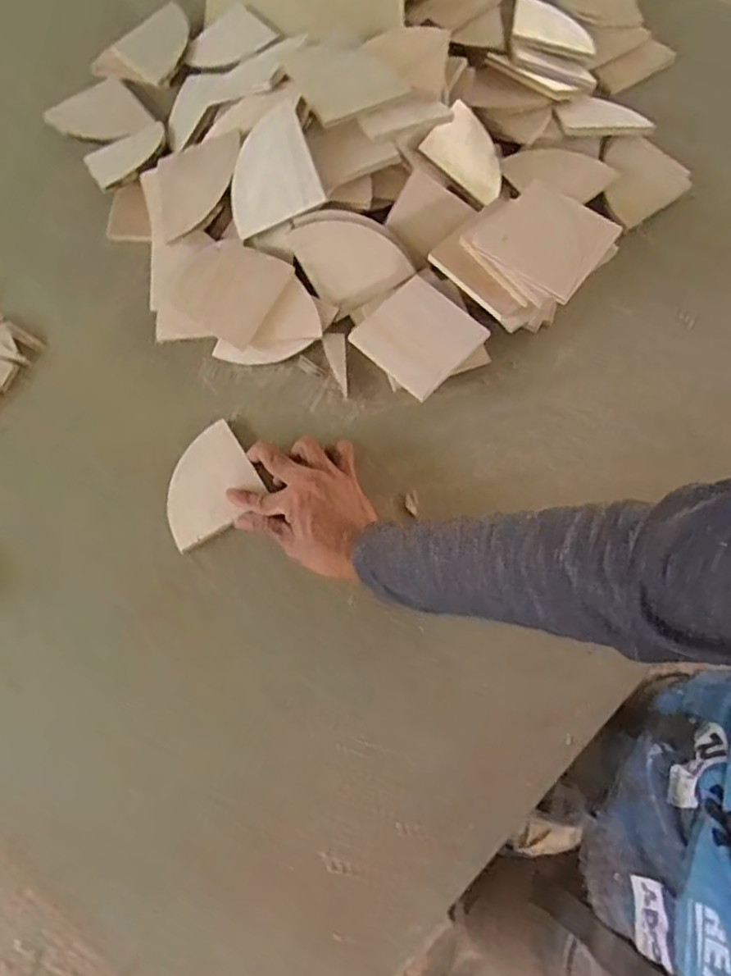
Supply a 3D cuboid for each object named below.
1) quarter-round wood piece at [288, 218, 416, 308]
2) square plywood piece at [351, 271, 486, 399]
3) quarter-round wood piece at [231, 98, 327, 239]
[{"bbox_3d":[-0.014,-0.239,0.677,0.100,0.007,0.090,-26,109,2],"label":"quarter-round wood piece"},{"bbox_3d":[0.054,-0.153,0.658,0.102,0.010,0.103,42,76,14],"label":"square plywood piece"},{"bbox_3d":[-0.098,-0.314,0.655,0.094,0.010,0.098,-16,106,18],"label":"quarter-round wood piece"}]

